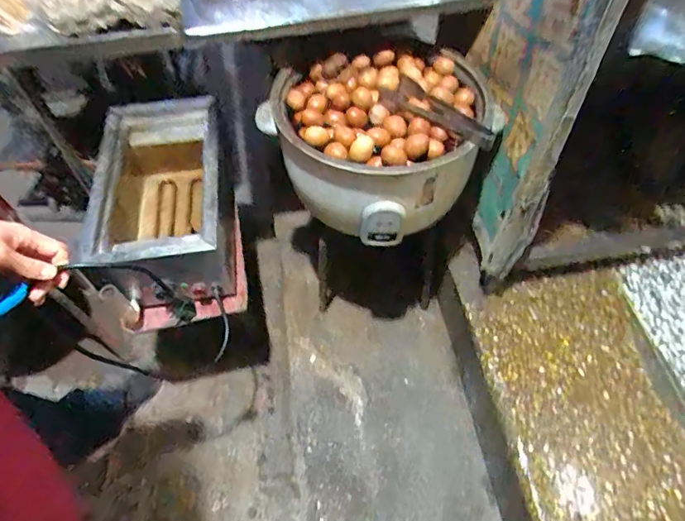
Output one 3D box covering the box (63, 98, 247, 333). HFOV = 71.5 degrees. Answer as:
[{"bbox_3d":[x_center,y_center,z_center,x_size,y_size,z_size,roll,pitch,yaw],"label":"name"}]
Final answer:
[{"bbox_3d":[-0.406,-0.134,1.122,0.271,0.191,0.526,-10,57,-8],"label":"box"}]

